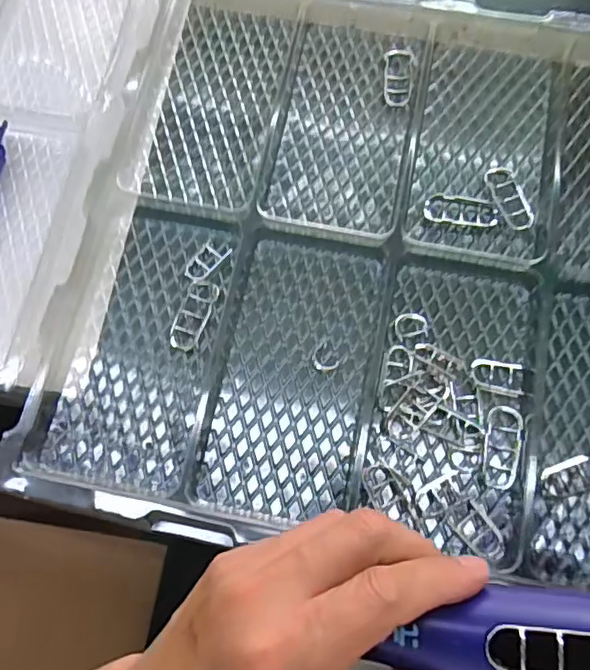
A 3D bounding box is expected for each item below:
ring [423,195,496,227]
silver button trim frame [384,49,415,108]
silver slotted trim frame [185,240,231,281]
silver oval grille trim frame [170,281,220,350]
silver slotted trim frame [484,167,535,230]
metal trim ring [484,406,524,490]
[{"bbox_3d":[0.123,-0.092,0.426,0.053,0.005,0.020,9,73,4],"label":"ring"},{"bbox_3d":[0.083,-0.207,0.461,0.023,0.010,0.054,6,72,3],"label":"silver button trim frame"},{"bbox_3d":[-0.064,-0.053,0.417,0.019,0.004,0.035,36,76,12],"label":"silver slotted trim frame"},{"bbox_3d":[-0.071,-0.014,0.405,0.022,0.004,0.051,18,74,7],"label":"silver oval grille trim frame"},{"bbox_3d":[0.159,-0.102,0.427,0.023,0.006,0.055,-20,73,-5],"label":"silver slotted trim frame"},{"bbox_3d":[0.133,0.072,0.371,0.022,0.010,0.052,13,73,6],"label":"metal trim ring"}]

